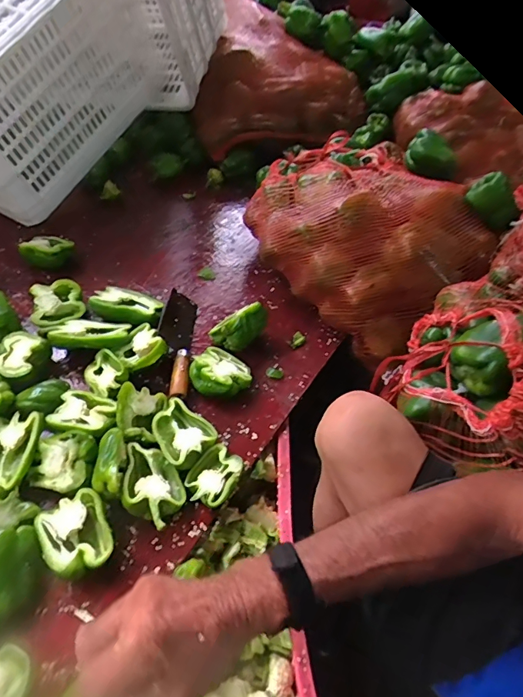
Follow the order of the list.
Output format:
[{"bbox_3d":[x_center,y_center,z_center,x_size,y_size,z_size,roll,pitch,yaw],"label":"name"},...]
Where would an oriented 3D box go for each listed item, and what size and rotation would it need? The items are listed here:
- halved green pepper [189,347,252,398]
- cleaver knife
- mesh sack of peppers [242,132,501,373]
[{"bbox_3d":[-0.065,0.041,0.718,0.088,0.046,0.078,30,54,22],"label":"halved green pepper"},{"bbox_3d":[-0.147,-0.019,0.760,0.067,0.028,0.232,38,32,-30],"label":"cleaver knife"},{"bbox_3d":[0.182,-0.216,0.844,0.318,0.197,0.426,-32,58,-27],"label":"mesh sack of peppers"}]

